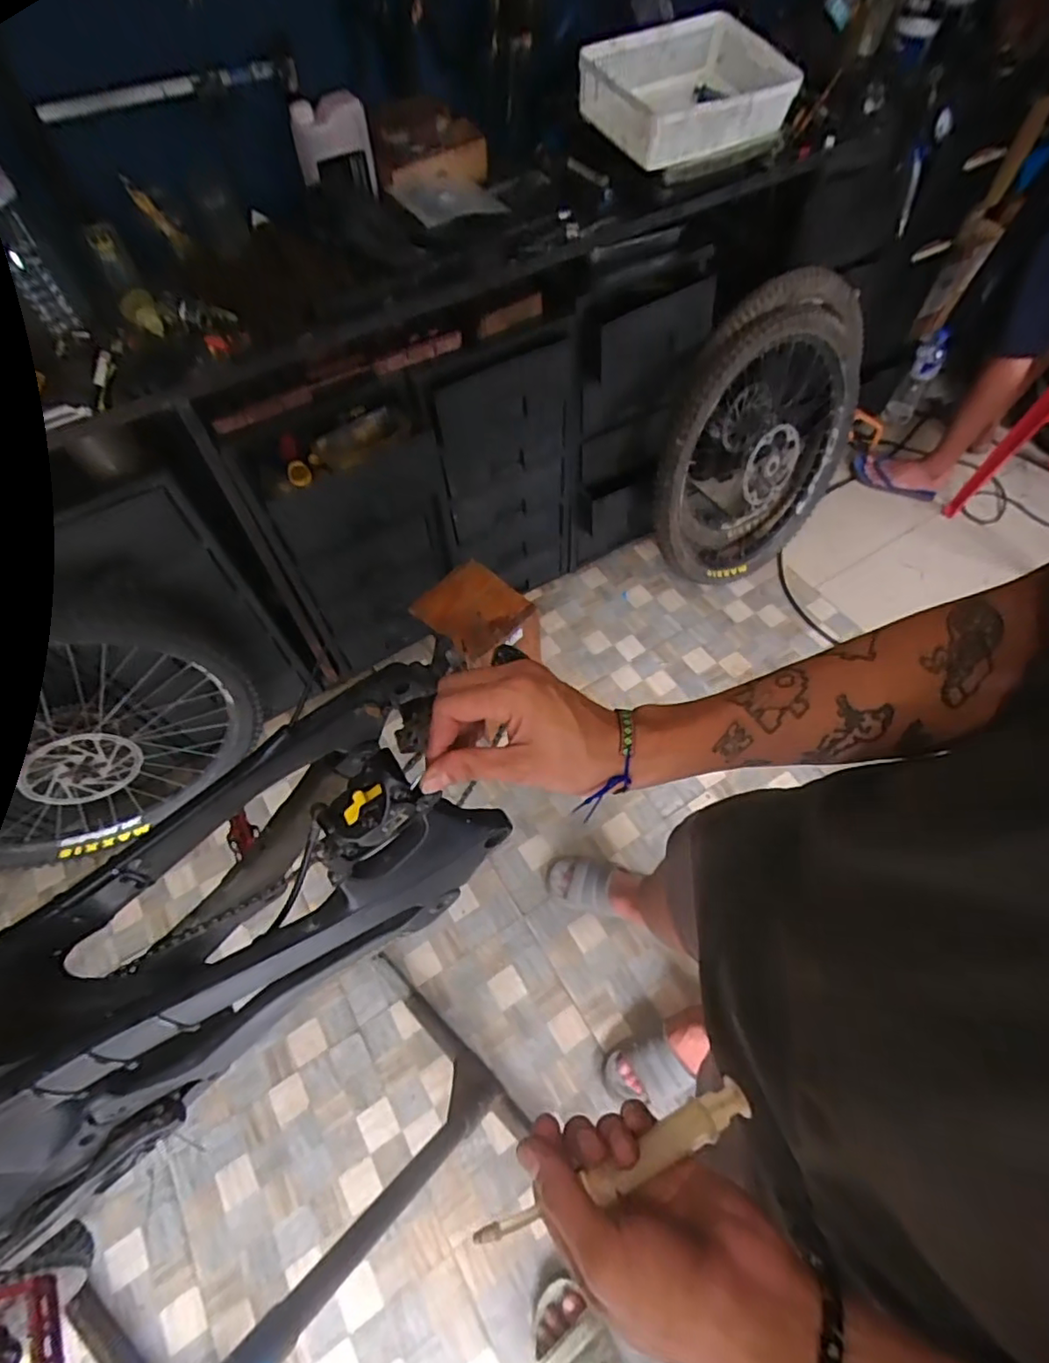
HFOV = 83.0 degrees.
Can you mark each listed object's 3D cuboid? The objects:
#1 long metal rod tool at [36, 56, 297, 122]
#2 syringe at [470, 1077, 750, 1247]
[{"bbox_3d":[-0.509,-0.862,0.866,0.373,0.038,0.033,-32,65,-15],"label":"long metal rod tool"},{"bbox_3d":[0.057,0.279,0.340,0.172,0.025,0.021,-18,61,-15],"label":"syringe"}]

